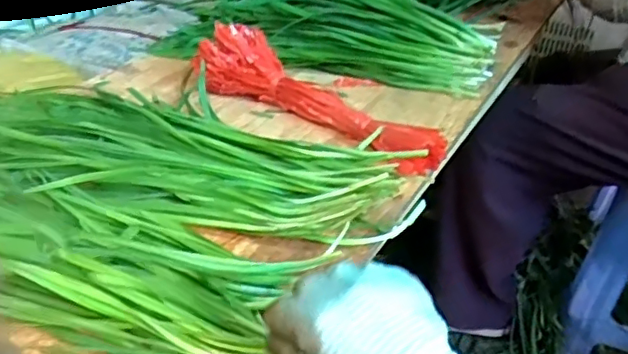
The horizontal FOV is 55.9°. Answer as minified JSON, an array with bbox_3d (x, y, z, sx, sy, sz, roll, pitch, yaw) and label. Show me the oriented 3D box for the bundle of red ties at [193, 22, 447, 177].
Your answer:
[{"bbox_3d":[-0.005,-0.092,0.653,0.305,0.073,0.086,28,39,34],"label":"bundle of red ties"}]

